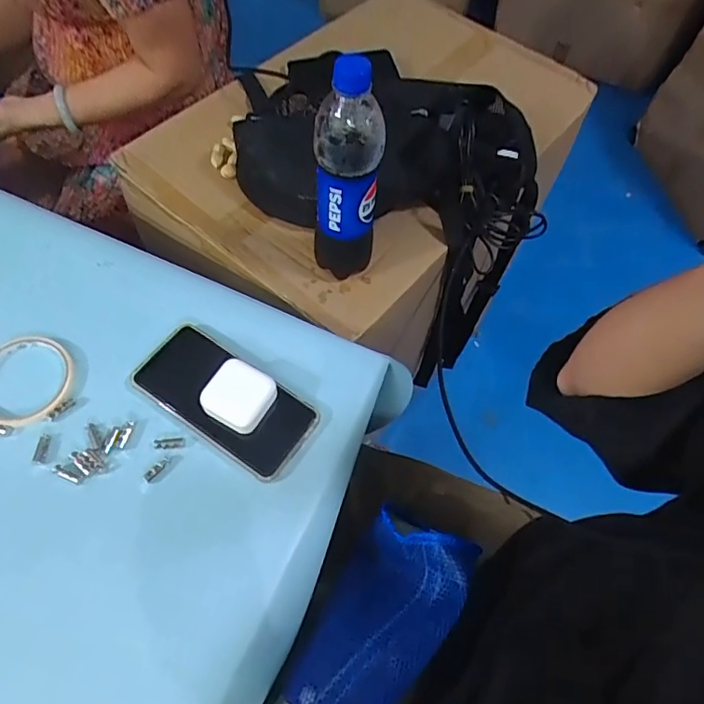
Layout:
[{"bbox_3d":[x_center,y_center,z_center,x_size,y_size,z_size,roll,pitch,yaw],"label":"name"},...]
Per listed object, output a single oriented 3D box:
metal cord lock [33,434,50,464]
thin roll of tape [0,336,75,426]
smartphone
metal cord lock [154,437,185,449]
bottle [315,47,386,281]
[{"bbox_3d":[-0.264,0.082,0.454,0.010,0.004,0.026,-1,61,-4],"label":"metal cord lock"},{"bbox_3d":[-0.297,0.025,0.480,0.085,0.008,0.085,2,61,-3],"label":"thin roll of tape"},{"bbox_3d":[-0.115,0.041,0.480,0.167,0.010,0.079,32,64,13],"label":"smartphone"},{"bbox_3d":[-0.159,0.079,0.463,0.025,0.004,0.010,-3,61,-5],"label":"metal cord lock"},{"bbox_3d":[-0.004,-0.161,0.507,0.061,0.223,0.051,2,61,-3],"label":"bottle"}]

